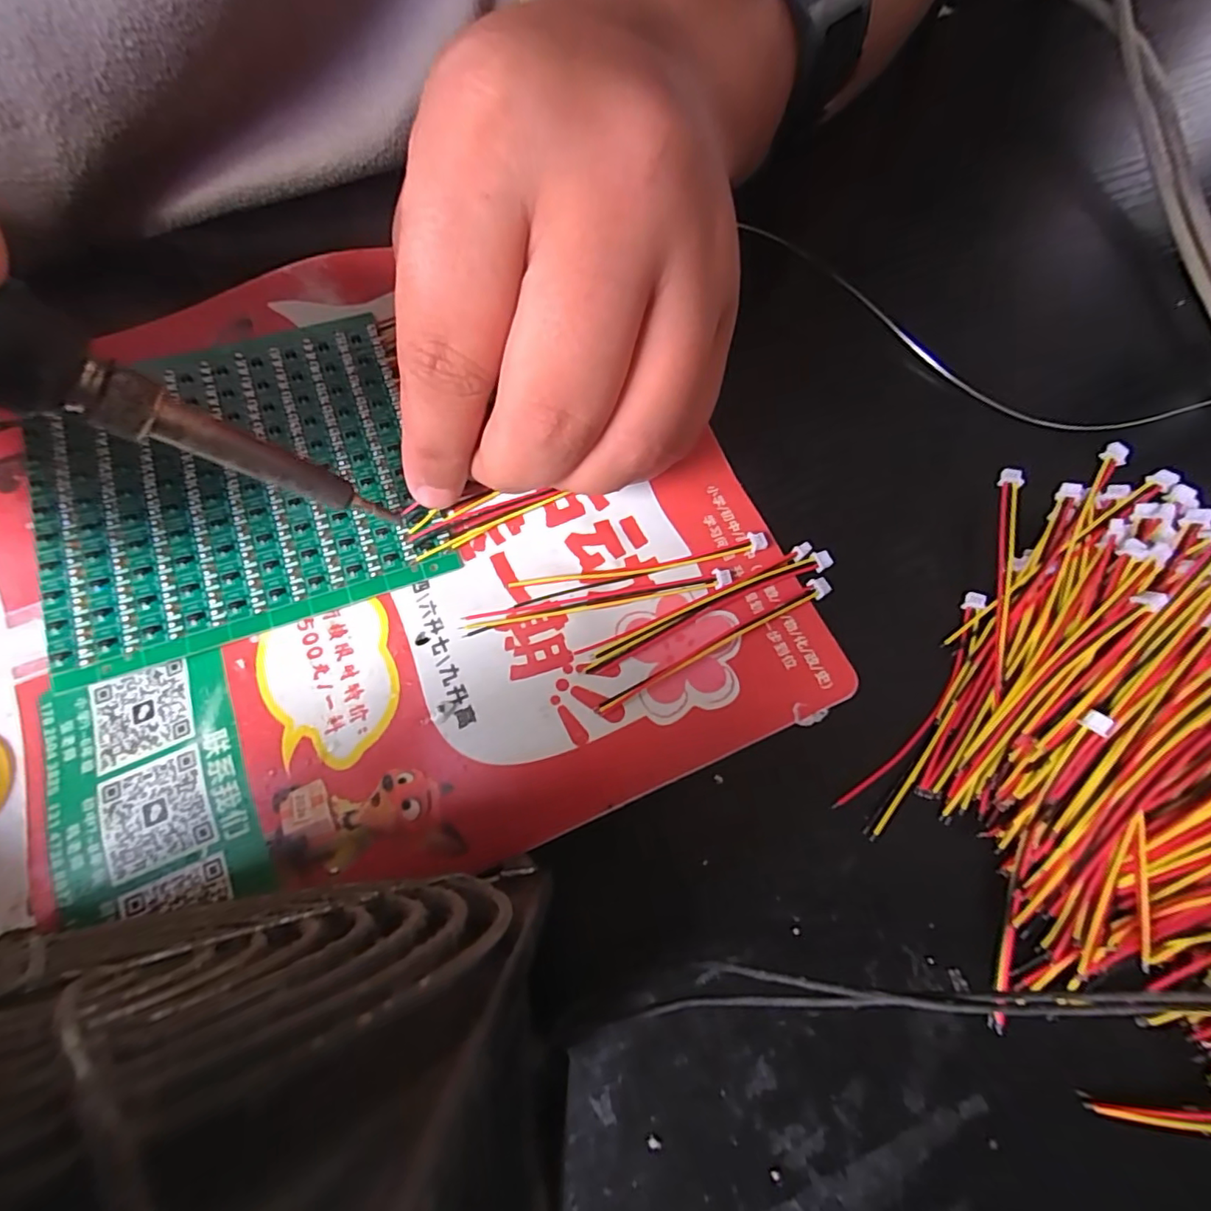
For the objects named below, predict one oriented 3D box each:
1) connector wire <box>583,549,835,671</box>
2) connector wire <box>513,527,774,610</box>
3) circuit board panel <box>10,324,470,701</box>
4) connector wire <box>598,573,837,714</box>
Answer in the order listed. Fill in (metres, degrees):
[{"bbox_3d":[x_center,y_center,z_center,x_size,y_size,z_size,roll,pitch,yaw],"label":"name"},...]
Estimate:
[{"bbox_3d":[0.028,0.000,0.152,0.073,0.008,0.007,-24,74,-7],"label":"connector wire"},{"bbox_3d":[0.010,-0.010,0.155,0.071,0.004,0.007,-13,73,-4],"label":"connector wire"},{"bbox_3d":[-0.105,-0.036,0.158,0.097,0.004,0.092,-19,74,-12],"label":"circuit board panel"},{"bbox_3d":[0.029,0.010,0.147,0.072,0.009,0.005,-27,74,-8],"label":"connector wire"}]

